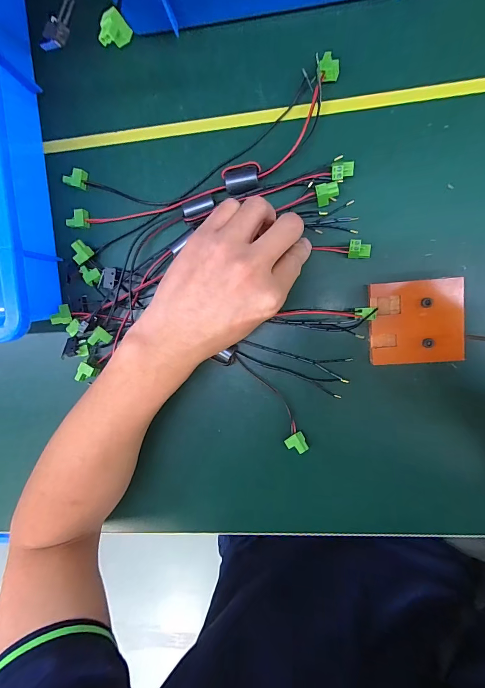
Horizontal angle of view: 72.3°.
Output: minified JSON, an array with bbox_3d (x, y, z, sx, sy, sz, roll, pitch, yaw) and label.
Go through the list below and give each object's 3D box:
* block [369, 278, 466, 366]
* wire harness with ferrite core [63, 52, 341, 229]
[{"bbox_3d":[0.153,-0.019,0.293,0.076,0.011,0.071,-3,98,8],"label":"block"},{"bbox_3d":[-0.037,-0.160,0.292,0.259,0.015,0.074,-19,96,8],"label":"wire harness with ferrite core"}]

